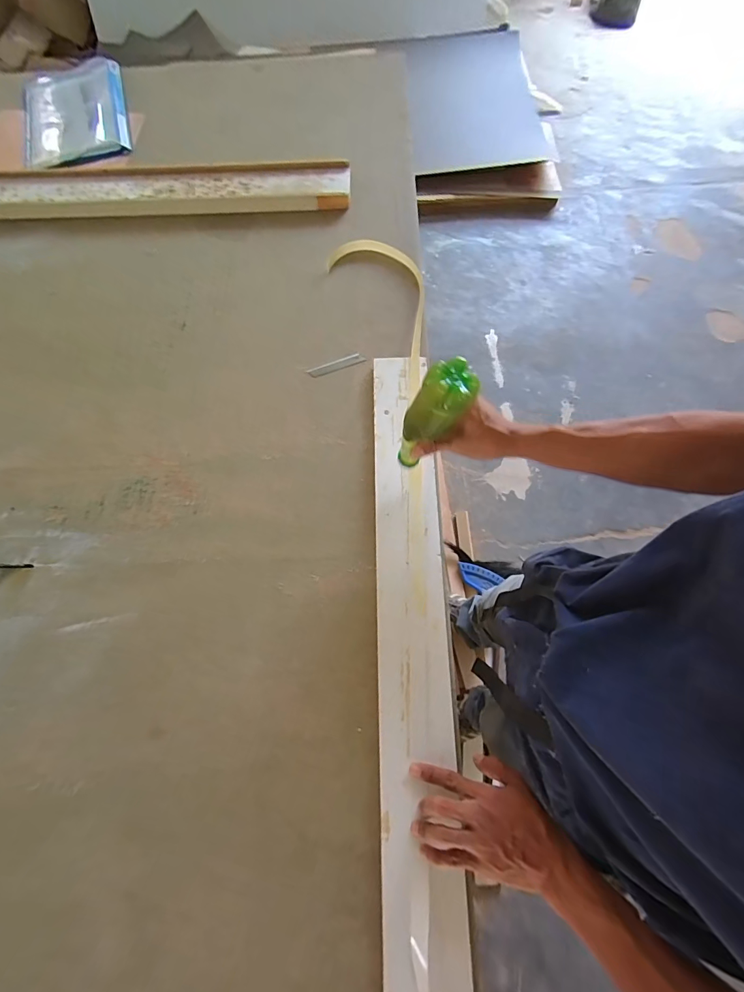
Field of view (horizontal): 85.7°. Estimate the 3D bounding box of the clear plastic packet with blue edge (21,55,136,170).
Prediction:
[{"bbox_3d":[-0.730,-0.942,0.980,0.251,0.042,0.403,-16,70,-5],"label":"clear plastic packet with blue edge"}]

